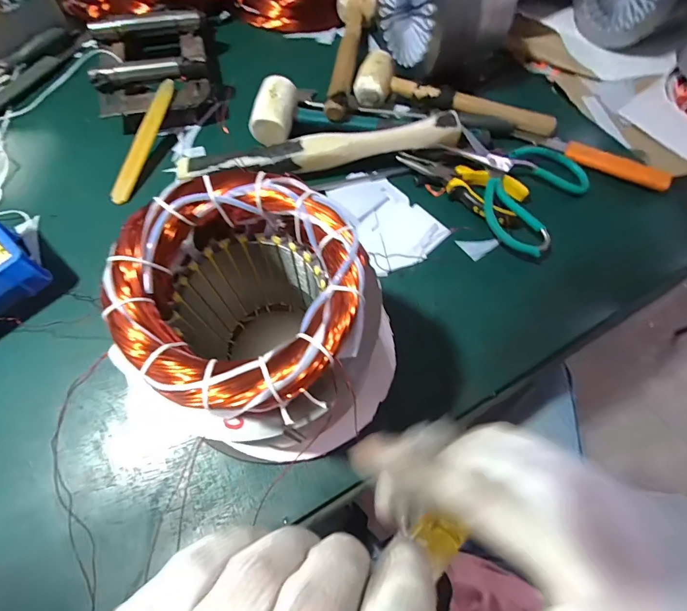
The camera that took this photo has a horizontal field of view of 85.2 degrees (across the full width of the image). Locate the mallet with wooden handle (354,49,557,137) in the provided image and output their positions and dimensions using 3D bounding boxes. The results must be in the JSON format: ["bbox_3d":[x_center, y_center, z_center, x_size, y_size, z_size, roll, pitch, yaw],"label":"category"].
[{"bbox_3d":[0.146,-0.271,0.481,0.256,0.037,0.068,14,68,3],"label":"mallet with wooden handle"}]

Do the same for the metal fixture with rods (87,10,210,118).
[{"bbox_3d":[-0.244,-0.307,0.493,0.139,0.061,0.158,-11,66,-7],"label":"metal fixture with rods"}]

